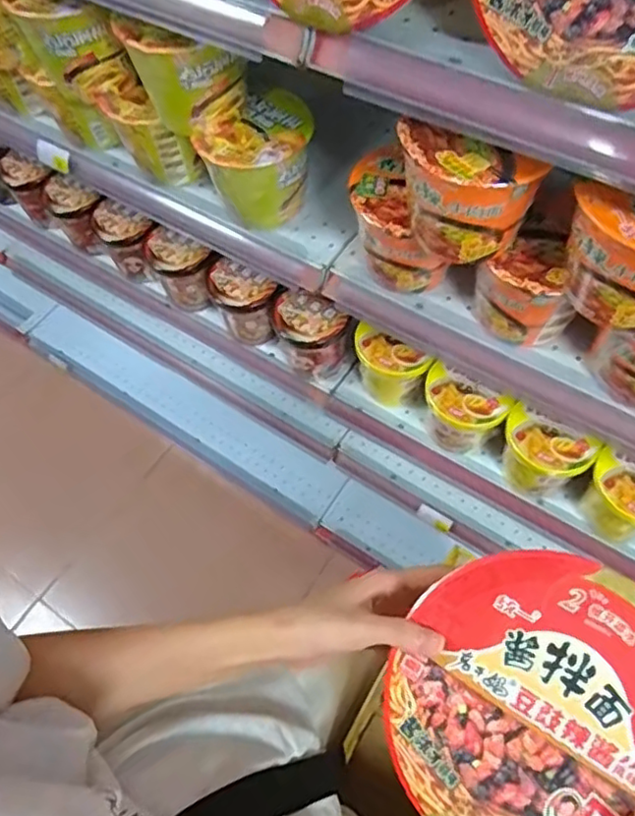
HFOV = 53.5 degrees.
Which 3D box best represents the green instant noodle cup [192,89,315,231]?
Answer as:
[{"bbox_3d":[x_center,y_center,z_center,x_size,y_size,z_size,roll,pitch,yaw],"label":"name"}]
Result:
[{"bbox_3d":[-0.060,-0.270,0.711,0.093,0.120,0.110,40,70,22],"label":"green instant noodle cup"}]

